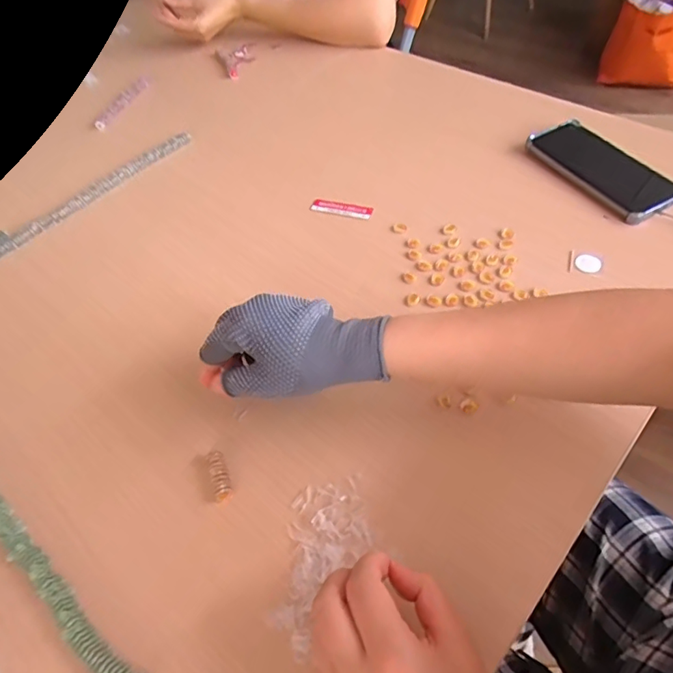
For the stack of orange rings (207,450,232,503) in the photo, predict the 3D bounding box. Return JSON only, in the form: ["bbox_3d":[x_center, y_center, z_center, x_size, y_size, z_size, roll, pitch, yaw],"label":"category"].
[{"bbox_3d":[-0.090,0.105,0.392,0.012,0.014,0.043,-16,54,-7],"label":"stack of orange rings"}]

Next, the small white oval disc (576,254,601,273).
[{"bbox_3d":[0.249,-0.073,0.501,0.024,0.007,0.021,20,58,19],"label":"small white oval disc"}]

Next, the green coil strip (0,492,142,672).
[{"bbox_3d":[-0.232,0.147,0.369,0.296,0.019,0.019,33,63,26],"label":"green coil strip"}]

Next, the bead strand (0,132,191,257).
[{"bbox_3d":[-0.300,-0.181,0.628,0.028,0.013,0.287,34,63,27],"label":"bead strand"}]

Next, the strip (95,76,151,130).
[{"bbox_3d":[-0.317,-0.353,0.757,0.023,0.008,0.137,13,56,15],"label":"strip"}]

